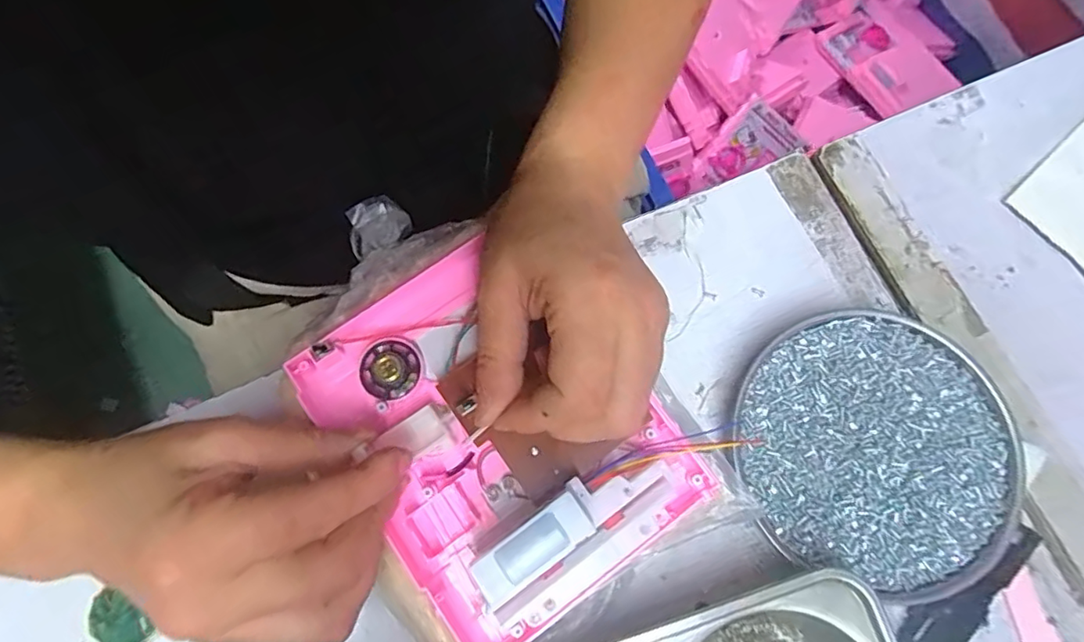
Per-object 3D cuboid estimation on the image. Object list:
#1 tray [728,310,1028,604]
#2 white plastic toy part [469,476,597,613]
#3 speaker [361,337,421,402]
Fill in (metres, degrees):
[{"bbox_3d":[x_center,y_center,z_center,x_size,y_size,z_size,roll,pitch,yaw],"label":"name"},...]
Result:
[{"bbox_3d":[0.165,0.063,0.290,0.134,0.018,0.126,0,74,0],"label":"tray"},{"bbox_3d":[-0.002,0.089,0.233,0.055,0.017,0.021,-37,77,-9],"label":"white plastic toy part"},{"bbox_3d":[-0.073,0.023,0.273,0.027,0.010,0.028,0,74,0],"label":"speaker"}]

